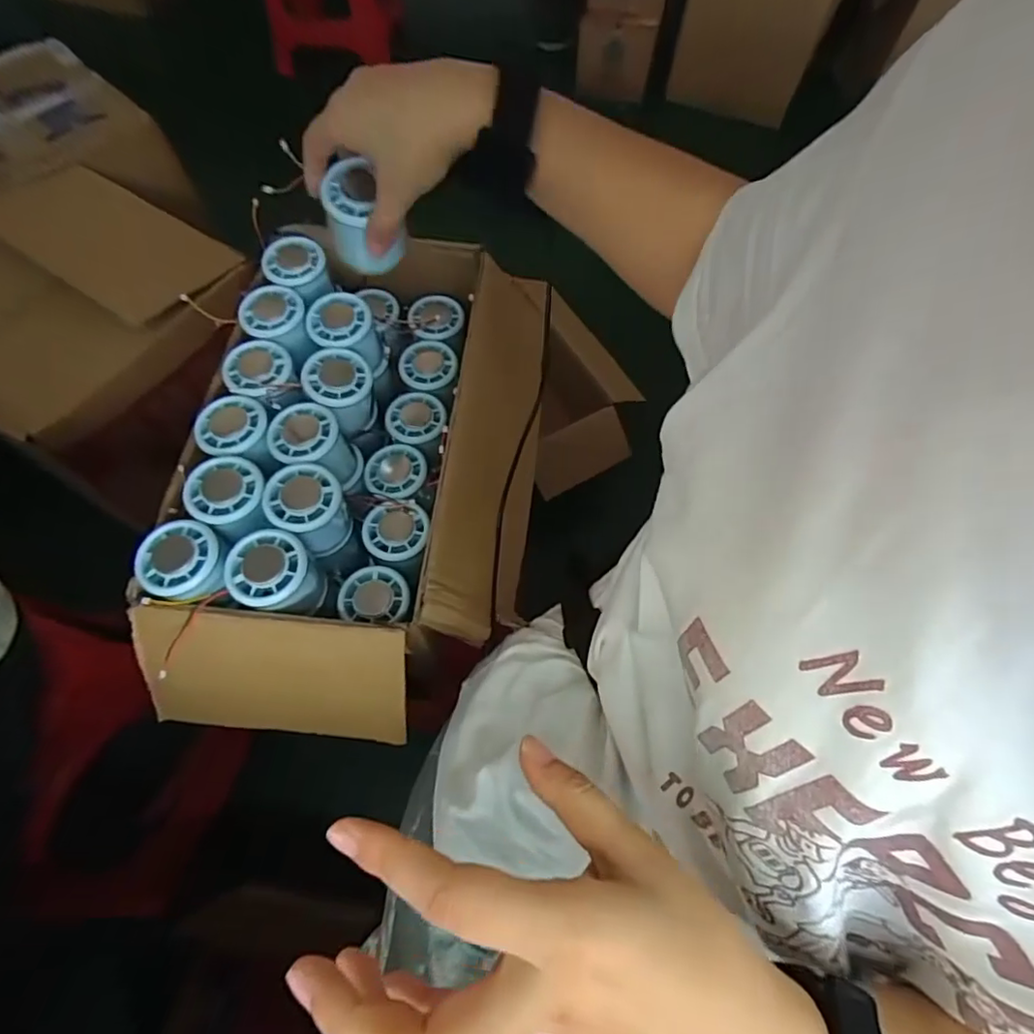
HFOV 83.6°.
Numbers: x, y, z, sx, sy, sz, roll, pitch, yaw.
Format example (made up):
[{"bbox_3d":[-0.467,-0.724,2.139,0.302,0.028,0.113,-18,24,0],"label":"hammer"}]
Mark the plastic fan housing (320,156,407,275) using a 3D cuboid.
[{"bbox_3d":[-0.113,-0.220,0.426,0.049,0.056,0.060,-14,65,-7],"label":"plastic fan housing"}]

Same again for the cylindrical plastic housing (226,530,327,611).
[{"bbox_3d":[-0.182,0.047,0.441,0.053,0.060,0.055,0,64,-1],"label":"cylindrical plastic housing"}]

